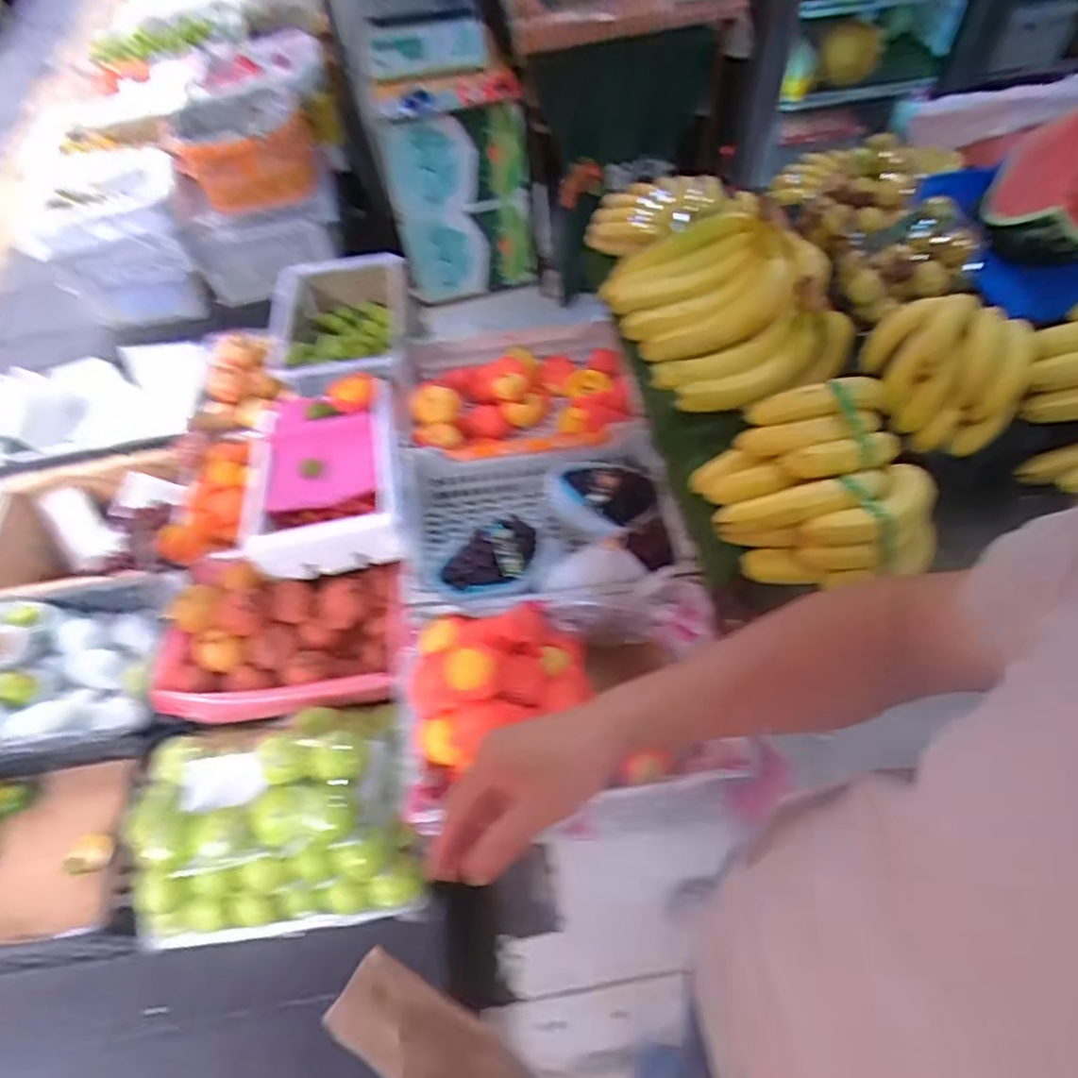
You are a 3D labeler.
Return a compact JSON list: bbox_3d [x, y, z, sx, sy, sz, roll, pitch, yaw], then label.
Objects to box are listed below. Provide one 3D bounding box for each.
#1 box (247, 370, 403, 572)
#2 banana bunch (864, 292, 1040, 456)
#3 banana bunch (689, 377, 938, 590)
[{"bbox_3d":[-0.435,-0.142,1.416,0.302,0.126,0.428,-10,57,-2],"label":"box"},{"bbox_3d":[0.466,-0.194,0.804,0.172,0.110,0.134,29,64,20],"label":"banana bunch"},{"bbox_3d":[0.311,-0.060,0.773,0.231,0.107,0.205,-10,57,-2],"label":"banana bunch"}]

